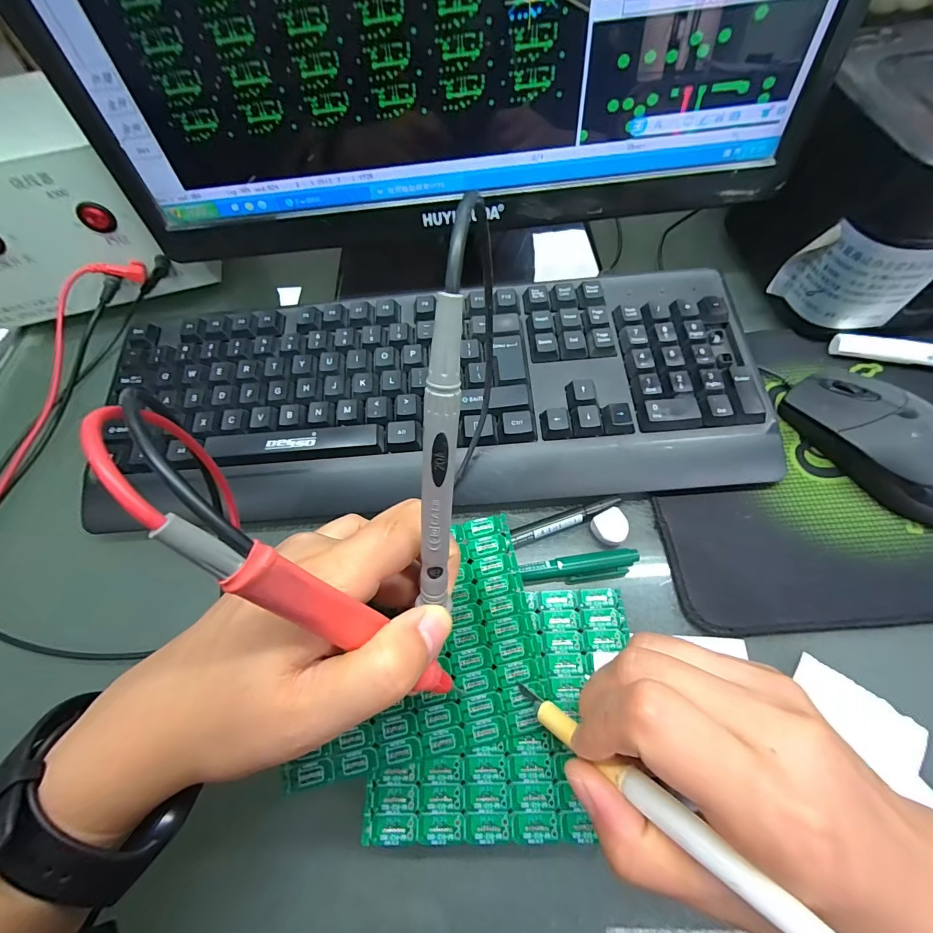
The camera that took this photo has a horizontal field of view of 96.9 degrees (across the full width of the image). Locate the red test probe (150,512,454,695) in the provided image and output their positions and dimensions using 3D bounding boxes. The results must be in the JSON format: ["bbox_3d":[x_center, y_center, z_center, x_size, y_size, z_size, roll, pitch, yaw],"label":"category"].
[{"bbox_3d":[-0.039,0.050,0.133,0.013,0.124,0.014,10,59,43],"label":"red test probe"}]

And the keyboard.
[{"bbox_3d":[-0.023,-0.049,0.276,0.413,0.033,0.151,-3,62,2],"label":"keyboard"}]

